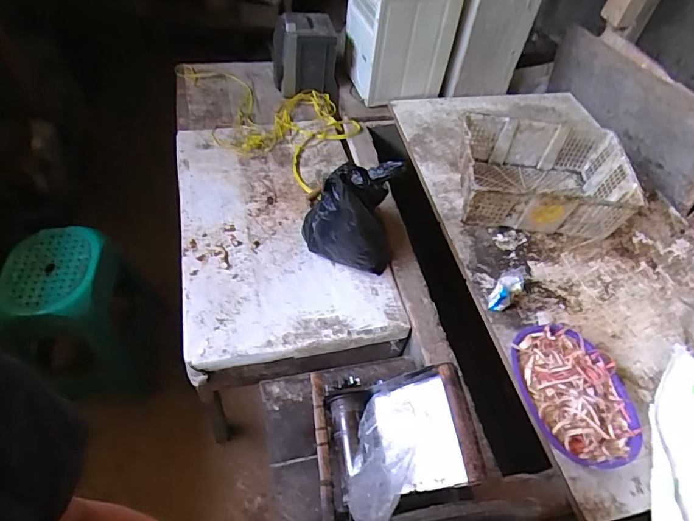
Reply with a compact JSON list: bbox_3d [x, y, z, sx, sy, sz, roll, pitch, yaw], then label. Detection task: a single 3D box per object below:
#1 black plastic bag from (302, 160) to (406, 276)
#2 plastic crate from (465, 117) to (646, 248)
[{"bbox_3d":[0.012,-0.130,1.147,0.244,0.282,0.199,7,52,-2],"label":"black plastic bag"},{"bbox_3d":[0.579,-0.258,1.362,0.476,0.167,0.371,10,52,1],"label":"plastic crate"}]

